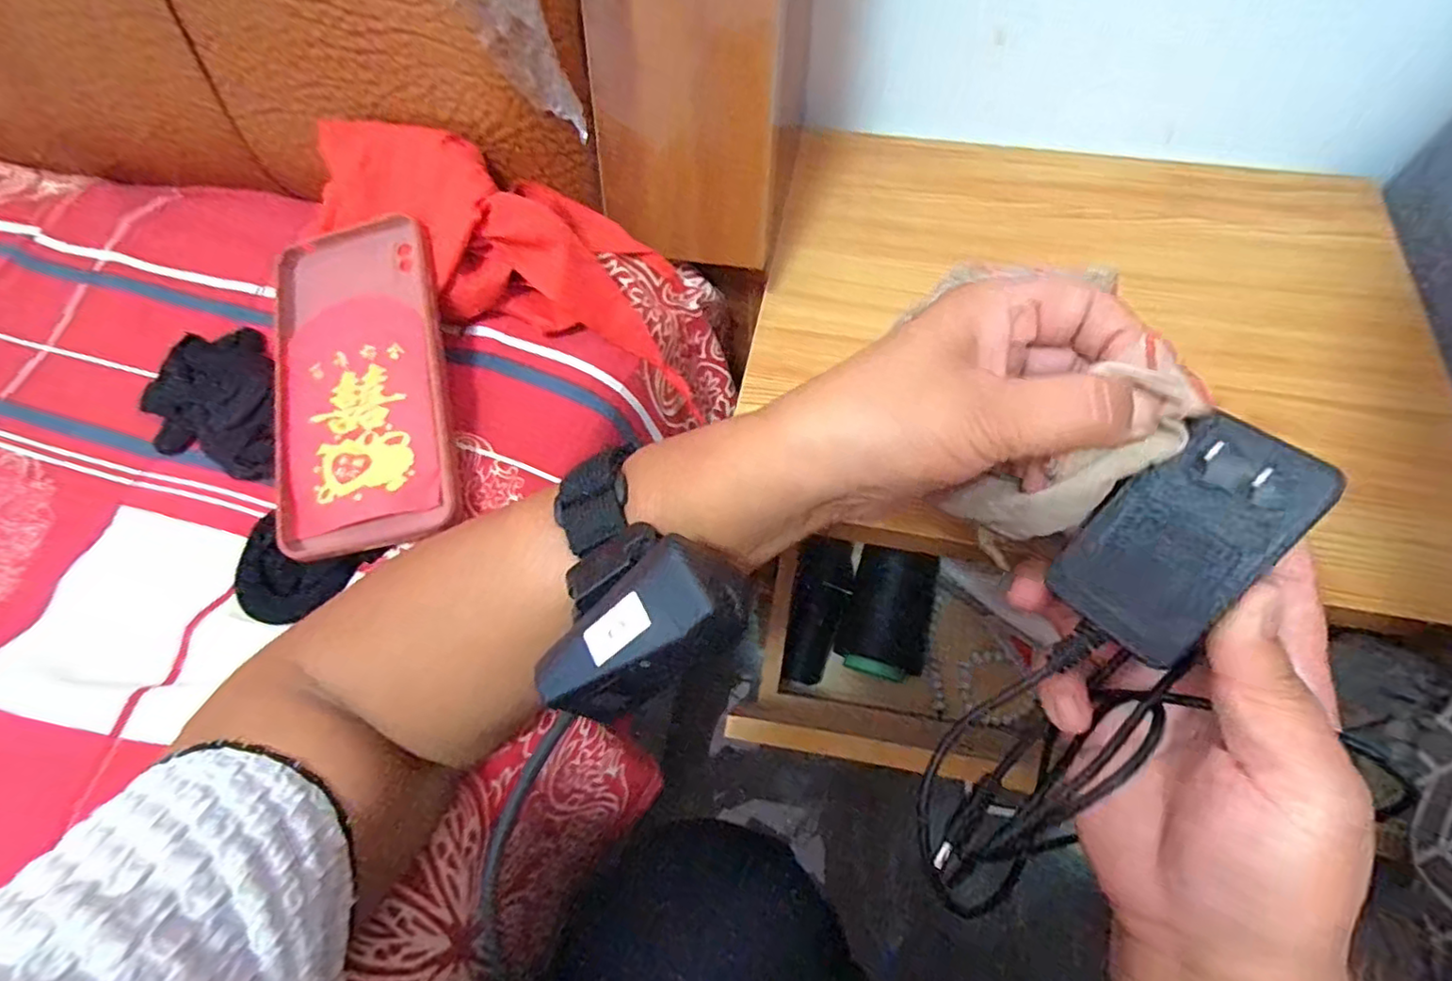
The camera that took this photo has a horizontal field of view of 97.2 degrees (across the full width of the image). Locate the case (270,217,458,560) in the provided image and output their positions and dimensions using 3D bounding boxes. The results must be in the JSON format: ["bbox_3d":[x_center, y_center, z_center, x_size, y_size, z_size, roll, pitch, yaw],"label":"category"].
[{"bbox_3d":[-0.176,-0.053,0.306,0.079,0.011,0.164,-11,74,-3],"label":"case"}]

